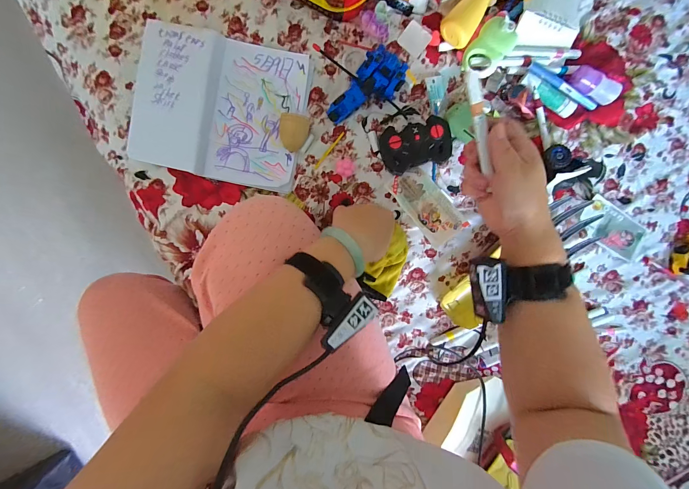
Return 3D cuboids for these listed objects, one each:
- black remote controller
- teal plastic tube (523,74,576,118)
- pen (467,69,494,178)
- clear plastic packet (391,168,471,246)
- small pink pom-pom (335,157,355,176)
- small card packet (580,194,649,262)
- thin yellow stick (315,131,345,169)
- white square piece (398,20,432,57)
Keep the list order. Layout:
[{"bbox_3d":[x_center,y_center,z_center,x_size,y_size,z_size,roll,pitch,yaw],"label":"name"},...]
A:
[{"bbox_3d":[0.110,-0.154,0.474,0.106,0.036,0.070,-17,95,-4],"label":"black remote controller"},{"bbox_3d":[0.327,-0.237,0.486,0.095,0.019,0.023,30,91,-6],"label":"teal plastic tube"},{"bbox_3d":[0.142,-0.127,0.319,0.013,0.009,0.101,-19,105,-6],"label":"pen"},{"bbox_3d":[0.127,-0.062,0.469,0.064,0.007,0.123,-37,78,-4],"label":"clear plastic packet"},{"bbox_3d":[0.003,-0.124,0.479,0.029,0.017,0.029,0,94,-5],"label":"small pink pom-pom"},{"bbox_3d":[0.457,-0.026,0.517,0.123,0.009,0.066,28,94,-10],"label":"small card packet"},{"bbox_3d":[-0.024,-0.150,0.487,0.007,0.004,0.071,38,88,-8],"label":"thin yellow stick"},{"bbox_3d":[0.110,-0.322,0.476,0.045,0.004,0.038,45,106,3],"label":"white square piece"}]

